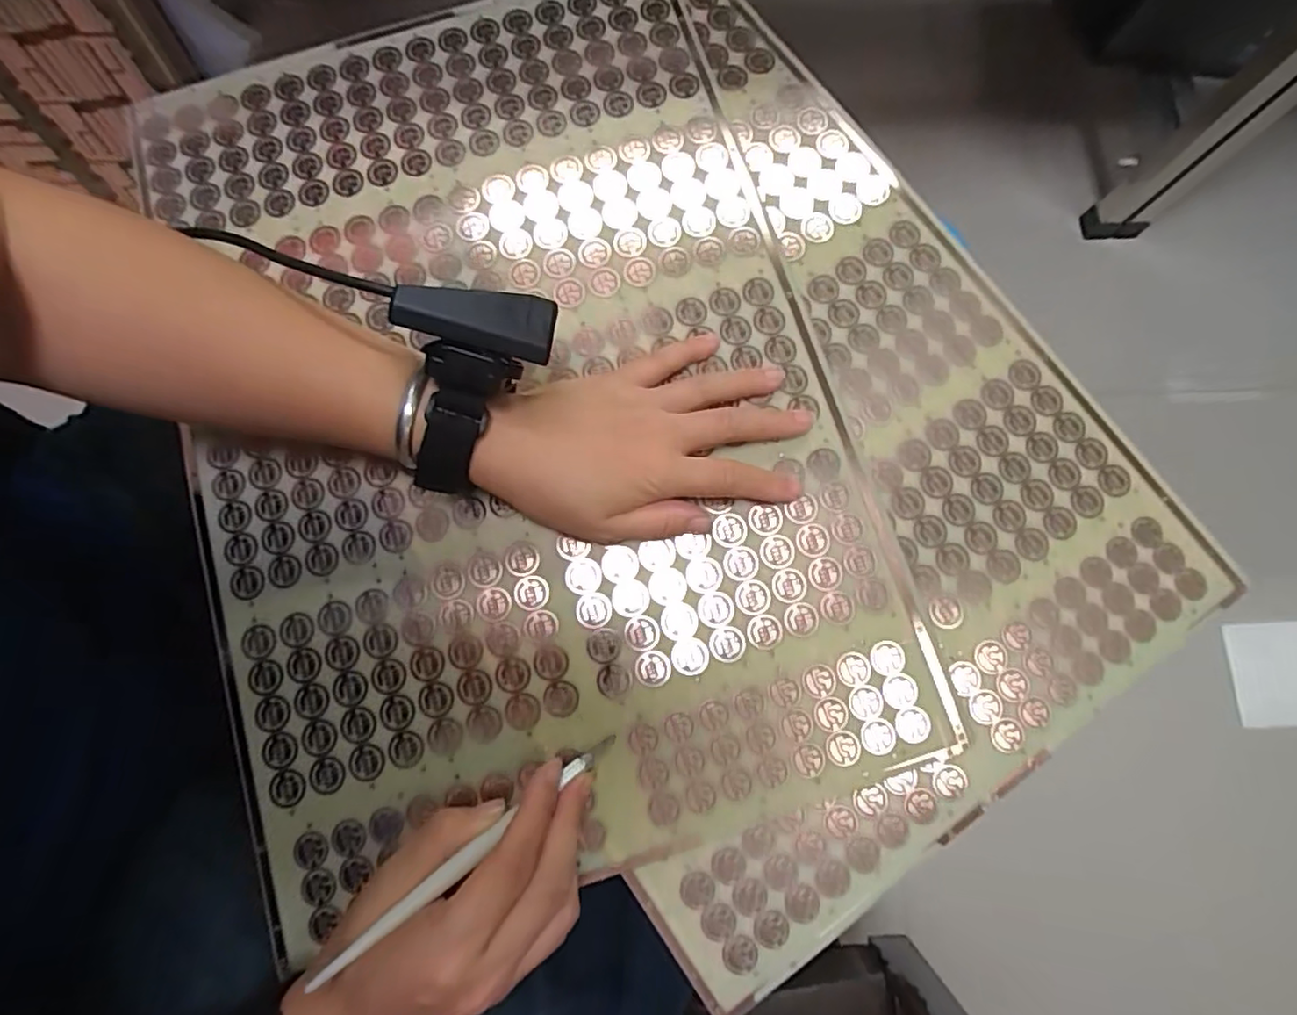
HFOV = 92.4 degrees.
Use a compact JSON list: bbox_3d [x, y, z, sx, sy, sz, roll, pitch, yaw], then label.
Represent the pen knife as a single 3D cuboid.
[{"bbox_3d":[-0.075,0.151,0.282,0.147,0.009,0.009,-32,80,-29],"label":"pen knife"}]

